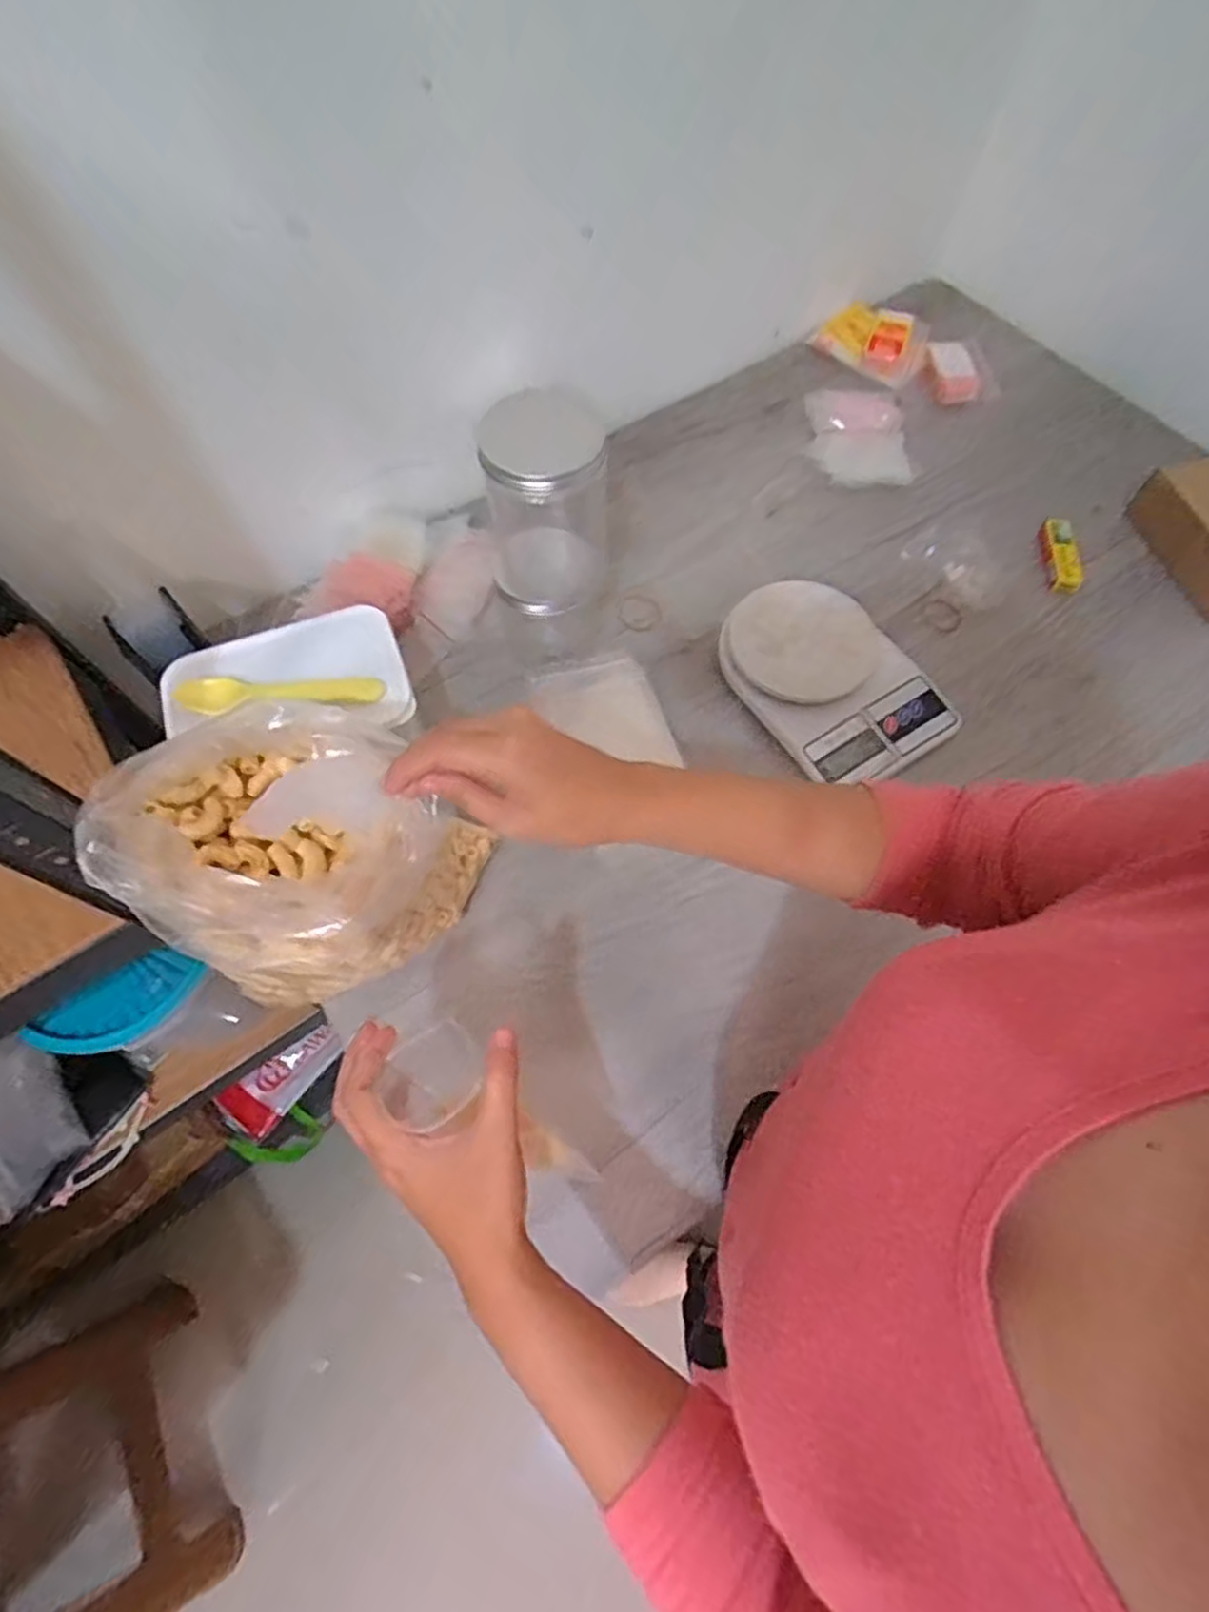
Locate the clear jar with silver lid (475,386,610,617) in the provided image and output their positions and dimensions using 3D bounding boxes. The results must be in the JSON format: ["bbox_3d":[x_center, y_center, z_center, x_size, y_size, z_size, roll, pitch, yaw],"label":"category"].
[{"bbox_3d":[-0.048,-0.242,0.582,0.091,0.154,0.096,-9,65,-3],"label":"clear jar with silver lid"}]

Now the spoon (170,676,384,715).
[{"bbox_3d":[-0.261,-0.093,0.579,0.163,0.010,0.029,-4,64,-1],"label":"spoon"}]

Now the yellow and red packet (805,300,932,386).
[{"bbox_3d":[0.325,-0.575,0.875,0.136,0.028,0.083,36,107,13],"label":"yellow and red packet"}]

